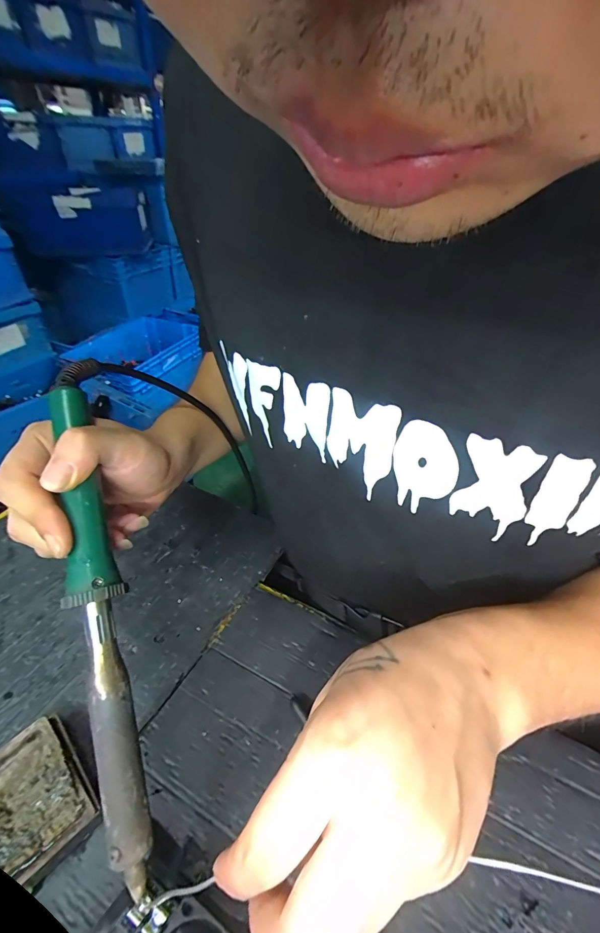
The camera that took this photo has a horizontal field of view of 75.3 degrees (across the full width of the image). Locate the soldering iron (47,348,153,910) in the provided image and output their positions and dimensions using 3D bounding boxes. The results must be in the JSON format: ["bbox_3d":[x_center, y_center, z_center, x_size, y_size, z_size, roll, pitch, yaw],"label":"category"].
[{"bbox_3d":[-0.110,0.064,0.209,0.025,0.018,0.273,-11,77,-17],"label":"soldering iron"}]

